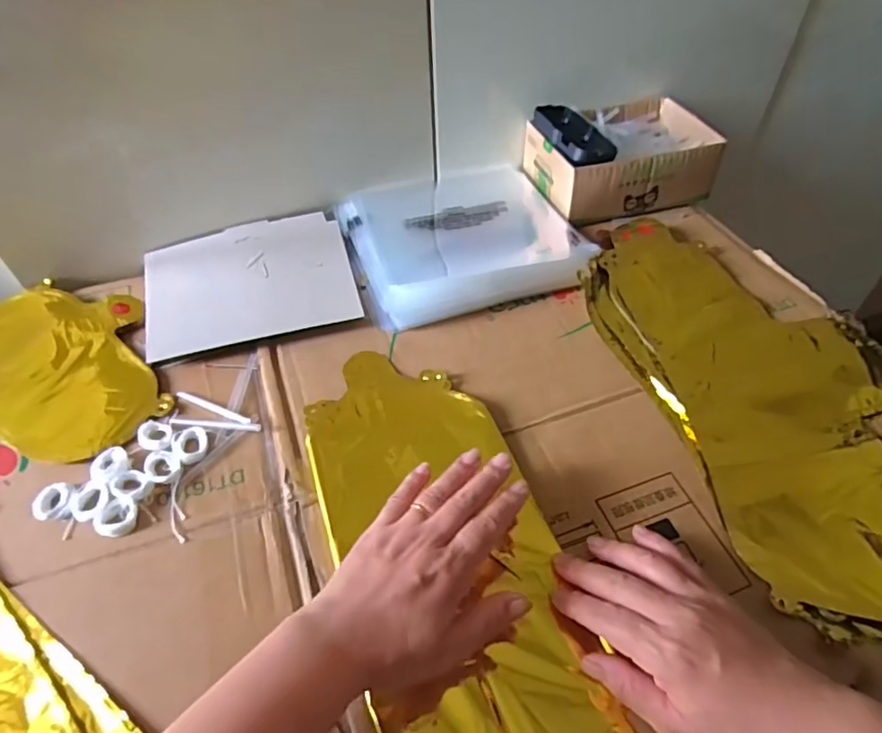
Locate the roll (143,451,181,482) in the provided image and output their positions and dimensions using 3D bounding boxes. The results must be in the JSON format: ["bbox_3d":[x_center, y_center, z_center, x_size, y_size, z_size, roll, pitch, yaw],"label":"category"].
[{"bbox_3d":[-0.210,0.075,0.434,0.023,0.005,0.029,-35,56,-26],"label":"roll"}]

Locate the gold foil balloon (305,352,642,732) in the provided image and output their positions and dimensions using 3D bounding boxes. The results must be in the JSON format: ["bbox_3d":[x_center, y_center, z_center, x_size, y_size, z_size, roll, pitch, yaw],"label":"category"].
[{"bbox_3d":[0.013,0.153,0.376,0.136,0.026,0.426,-15,53,-12],"label":"gold foil balloon"}]

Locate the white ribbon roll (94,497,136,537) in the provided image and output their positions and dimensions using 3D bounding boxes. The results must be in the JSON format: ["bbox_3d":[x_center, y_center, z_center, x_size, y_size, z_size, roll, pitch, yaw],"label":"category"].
[{"bbox_3d":[-0.231,0.107,0.409,0.027,0.006,0.028,0,48,1],"label":"white ribbon roll"}]

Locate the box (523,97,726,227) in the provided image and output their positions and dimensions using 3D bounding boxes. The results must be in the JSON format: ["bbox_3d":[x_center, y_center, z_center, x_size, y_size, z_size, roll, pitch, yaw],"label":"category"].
[{"bbox_3d":[0.204,-0.243,0.659,0.188,0.069,0.143,-14,50,-11],"label":"box"}]

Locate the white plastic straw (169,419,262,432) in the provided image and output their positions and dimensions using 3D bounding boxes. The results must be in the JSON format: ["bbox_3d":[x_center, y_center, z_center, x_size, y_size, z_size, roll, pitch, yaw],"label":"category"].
[{"bbox_3d":[-0.182,0.047,0.463,0.073,0.005,0.007,3,48,4],"label":"white plastic straw"}]

